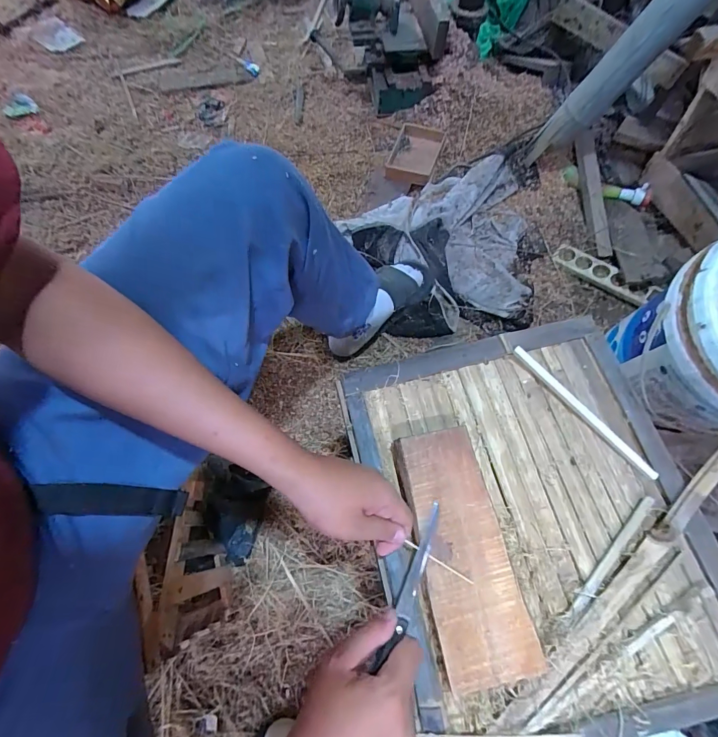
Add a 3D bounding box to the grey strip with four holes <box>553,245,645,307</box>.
[{"bbox_3d":[0.571,-0.225,0.925,0.224,0.012,0.051,39,98,22],"label":"grey strip with four holes"}]

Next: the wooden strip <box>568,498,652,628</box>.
[{"bbox_3d":[0.256,0.194,0.398,0.010,0.011,0.159,42,71,16],"label":"wooden strip"}]

